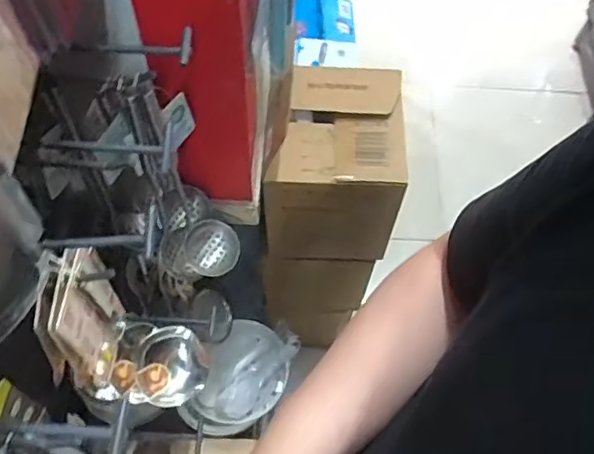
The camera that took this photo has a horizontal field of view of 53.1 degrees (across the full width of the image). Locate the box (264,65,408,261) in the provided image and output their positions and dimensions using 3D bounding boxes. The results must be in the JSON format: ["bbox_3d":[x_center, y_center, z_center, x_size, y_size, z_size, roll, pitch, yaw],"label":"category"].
[{"bbox_3d":[0.058,-0.099,0.988,0.198,0.254,0.199,4,61,-1],"label":"box"}]

